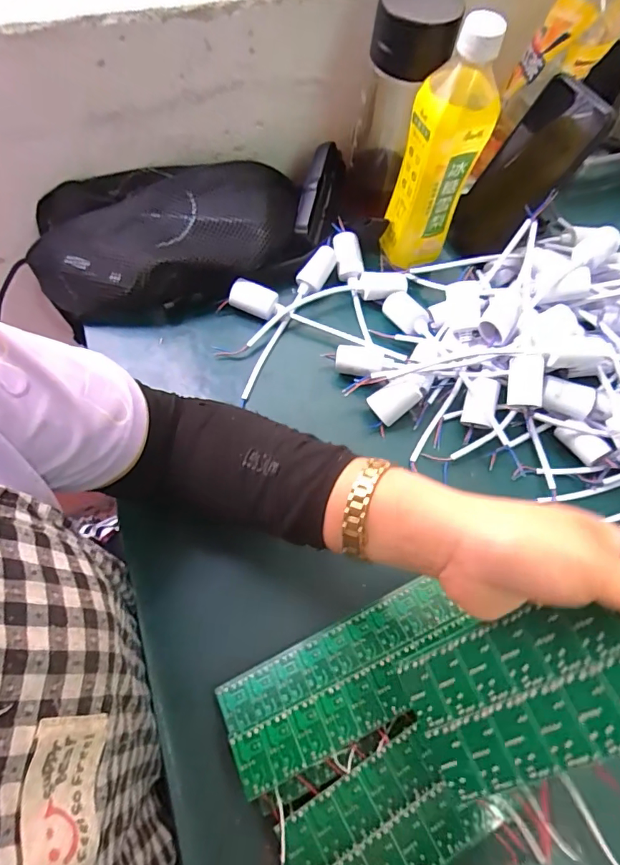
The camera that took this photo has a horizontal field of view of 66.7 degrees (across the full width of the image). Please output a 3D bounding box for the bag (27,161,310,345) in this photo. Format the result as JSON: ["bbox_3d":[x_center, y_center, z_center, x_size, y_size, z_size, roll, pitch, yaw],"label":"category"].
[{"bbox_3d":[-0.140,-0.193,0.480,0.264,0.076,0.132,-15,63,-8],"label":"bag"}]

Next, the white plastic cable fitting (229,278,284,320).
[{"bbox_3d":[-0.053,-0.132,0.476,0.053,0.028,0.026,19,64,10],"label":"white plastic cable fitting"}]

